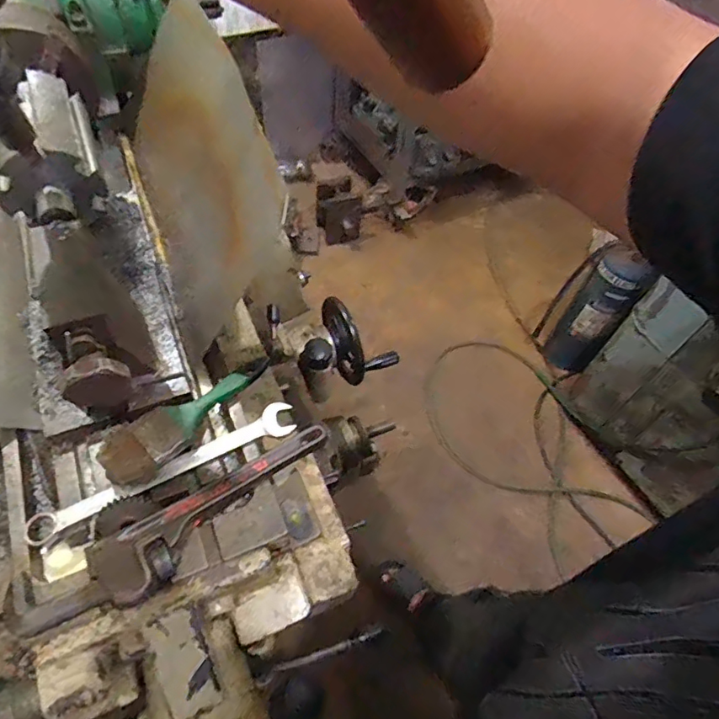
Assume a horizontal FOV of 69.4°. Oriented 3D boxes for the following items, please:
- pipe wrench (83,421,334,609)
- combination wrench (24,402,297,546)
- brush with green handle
[{"bbox_3d":[-0.140,0.140,0.527,0.251,0.030,0.066,-36,60,-26],"label":"pipe wrench"},{"bbox_3d":[-0.202,0.114,0.547,0.278,0.019,0.035,-23,55,-19],"label":"combination wrench"},{"bbox_3d":[-0.193,0.049,0.581,0.069,0.029,0.214,29,56,21],"label":"brush with green handle"}]

